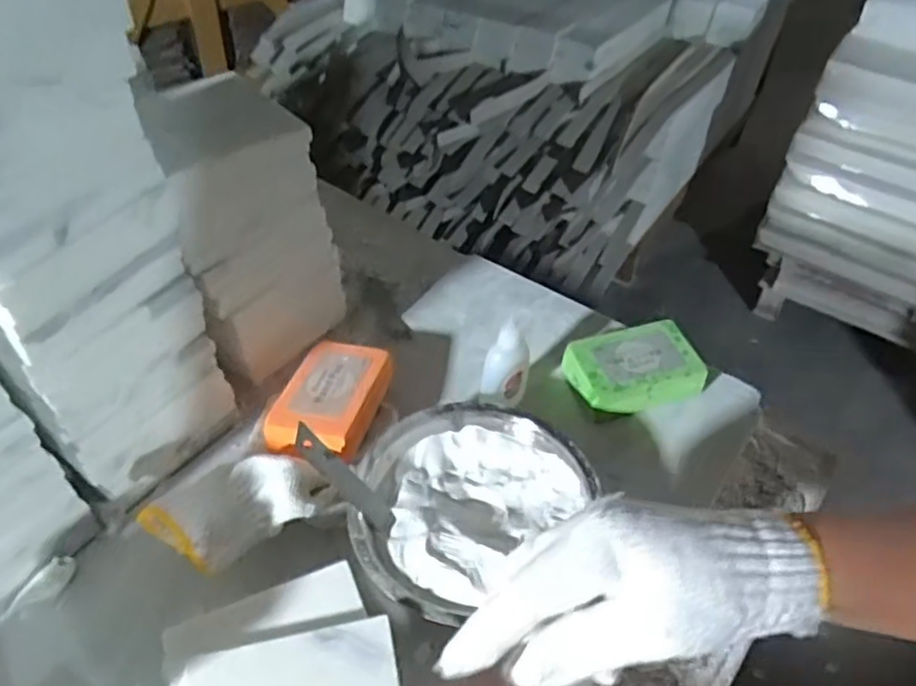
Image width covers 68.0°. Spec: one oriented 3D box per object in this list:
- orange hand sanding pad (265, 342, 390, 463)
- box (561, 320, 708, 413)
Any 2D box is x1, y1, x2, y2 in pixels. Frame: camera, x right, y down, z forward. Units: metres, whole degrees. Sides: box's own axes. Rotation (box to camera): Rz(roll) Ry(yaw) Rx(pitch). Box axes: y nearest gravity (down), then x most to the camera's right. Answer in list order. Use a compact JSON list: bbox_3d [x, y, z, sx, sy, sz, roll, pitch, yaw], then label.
[{"bbox_3d":[-0.089,0.037,0.482,0.063,0.021,0.097,12,44,8],"label":"orange hand sanding pad"},{"bbox_3d":[0.137,0.019,0.528,0.095,0.028,0.064,-11,46,-16],"label":"box"}]

